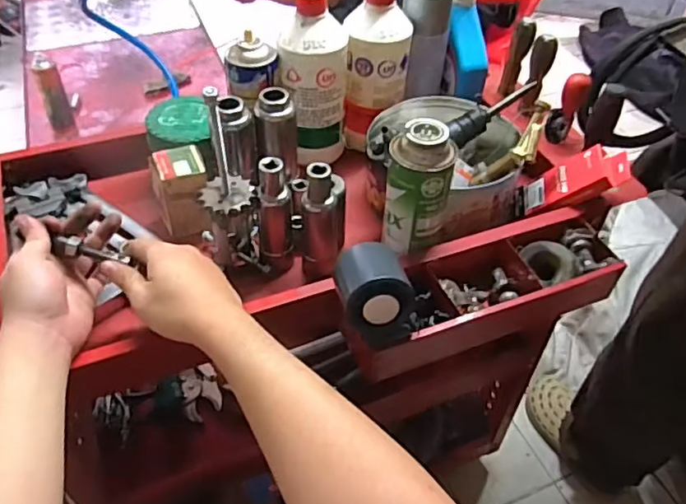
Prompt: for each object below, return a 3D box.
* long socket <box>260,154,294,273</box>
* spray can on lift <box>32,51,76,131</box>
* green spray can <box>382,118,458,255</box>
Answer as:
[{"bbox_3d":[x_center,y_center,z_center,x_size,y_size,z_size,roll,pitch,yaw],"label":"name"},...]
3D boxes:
[{"bbox_3d":[-0.072,-0.036,0.629,0.036,0.136,0.026,-3,47,-5],"label":"long socket"},{"bbox_3d":[-0.771,-0.410,1.578,0.061,0.209,0.062,-22,52,-22],"label":"spray can on lift"},{"bbox_3d":[0.079,-0.066,0.610,0.066,0.145,0.071,1,47,-1],"label":"green spray can"}]

